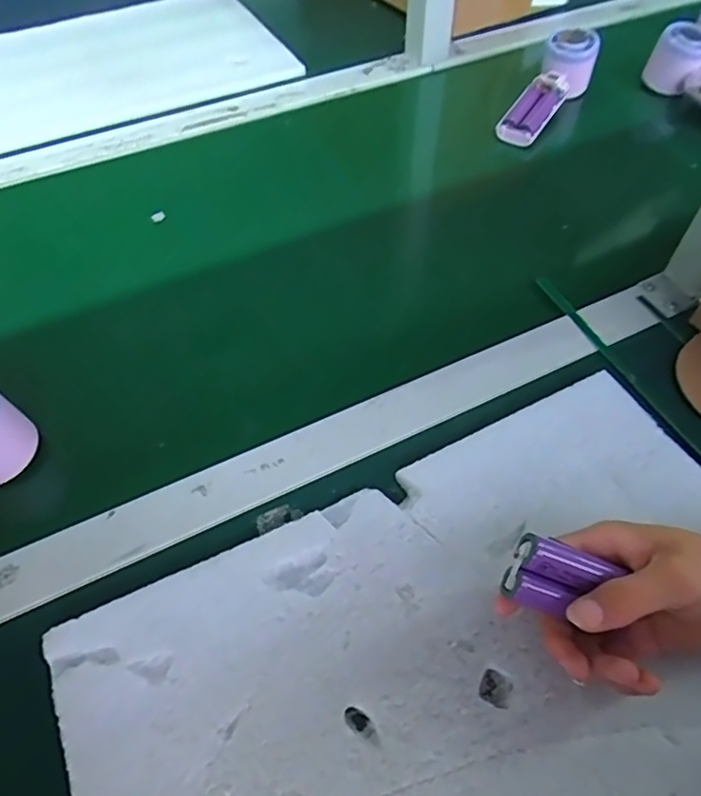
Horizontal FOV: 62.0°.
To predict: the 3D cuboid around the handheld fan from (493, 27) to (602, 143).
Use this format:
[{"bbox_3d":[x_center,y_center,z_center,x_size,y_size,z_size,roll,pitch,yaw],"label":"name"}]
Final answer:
[{"bbox_3d":[0.226,-0.349,0.646,0.060,0.050,0.174,26,61,14],"label":"handheld fan"}]

